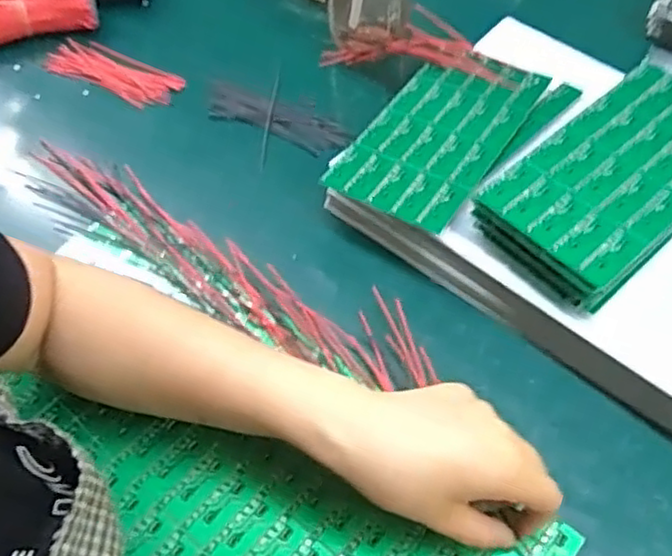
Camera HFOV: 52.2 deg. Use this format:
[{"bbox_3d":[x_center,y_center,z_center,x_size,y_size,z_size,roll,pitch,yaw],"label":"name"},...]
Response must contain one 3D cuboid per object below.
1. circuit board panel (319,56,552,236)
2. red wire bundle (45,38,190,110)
[{"bbox_3d":[0.079,-0.113,0.529,0.101,0.008,0.183,25,59,23],"label":"circuit board panel"},{"bbox_3d":[-0.204,-0.188,0.630,0.129,0.015,0.046,22,61,16],"label":"red wire bundle"}]

